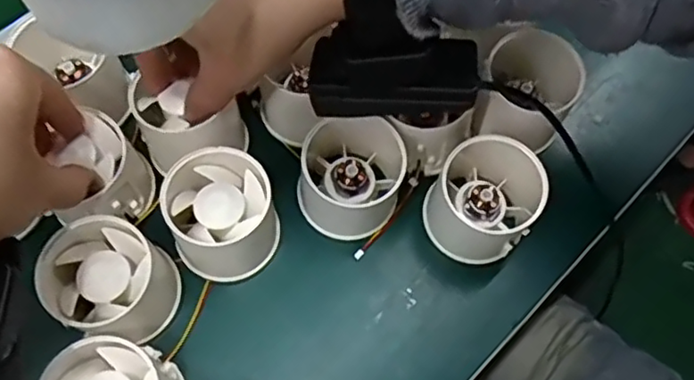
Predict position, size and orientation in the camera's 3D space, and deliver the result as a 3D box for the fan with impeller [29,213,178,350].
[{"bbox_3d":[-0.114,0.044,0.308,0.054,0.048,0.050,1,68,-2],"label":"fan with impeller"}]

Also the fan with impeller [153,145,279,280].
[{"bbox_3d":[-0.063,0.012,0.322,0.052,0.042,0.052,1,68,-2],"label":"fan with impeller"}]

